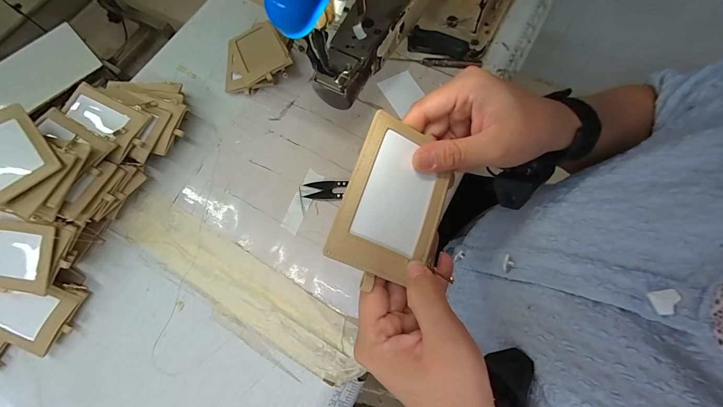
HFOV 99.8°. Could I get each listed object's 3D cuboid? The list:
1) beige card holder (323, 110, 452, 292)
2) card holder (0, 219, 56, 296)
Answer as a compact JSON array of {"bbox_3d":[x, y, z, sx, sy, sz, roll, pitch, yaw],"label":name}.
[{"bbox_3d":[0.024,-0.002,0.213,0.070,0.004,0.107,24,75,-14],"label":"beige card holder"},{"bbox_3d":[-0.382,0.055,0.328,0.099,0.007,0.073,7,86,1],"label":"card holder"}]

